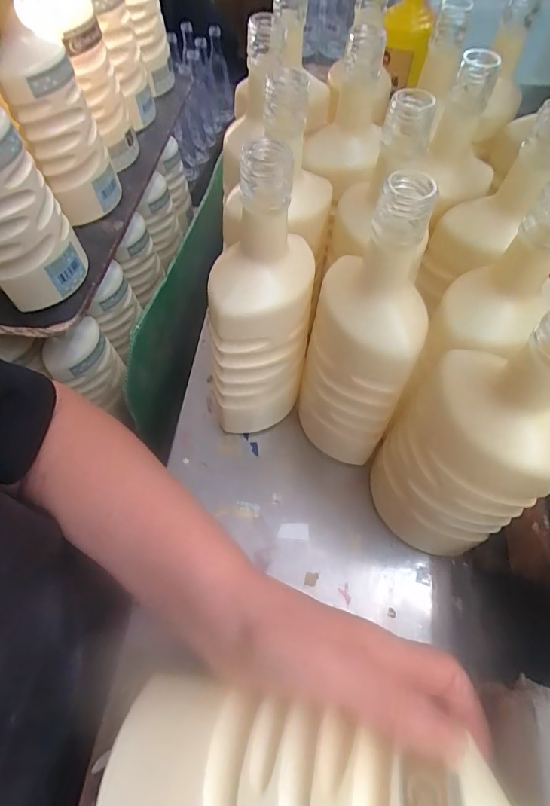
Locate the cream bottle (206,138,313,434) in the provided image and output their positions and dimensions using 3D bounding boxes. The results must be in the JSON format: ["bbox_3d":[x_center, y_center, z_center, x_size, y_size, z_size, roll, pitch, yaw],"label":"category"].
[{"bbox_3d":[-0.015,-0.058,0.341,0.080,0.251,0.073,8,60,4],"label":"cream bottle"}]

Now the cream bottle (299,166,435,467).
[{"bbox_3d":[0.063,-0.044,0.335,0.078,0.246,0.087,12,60,7],"label":"cream bottle"}]

